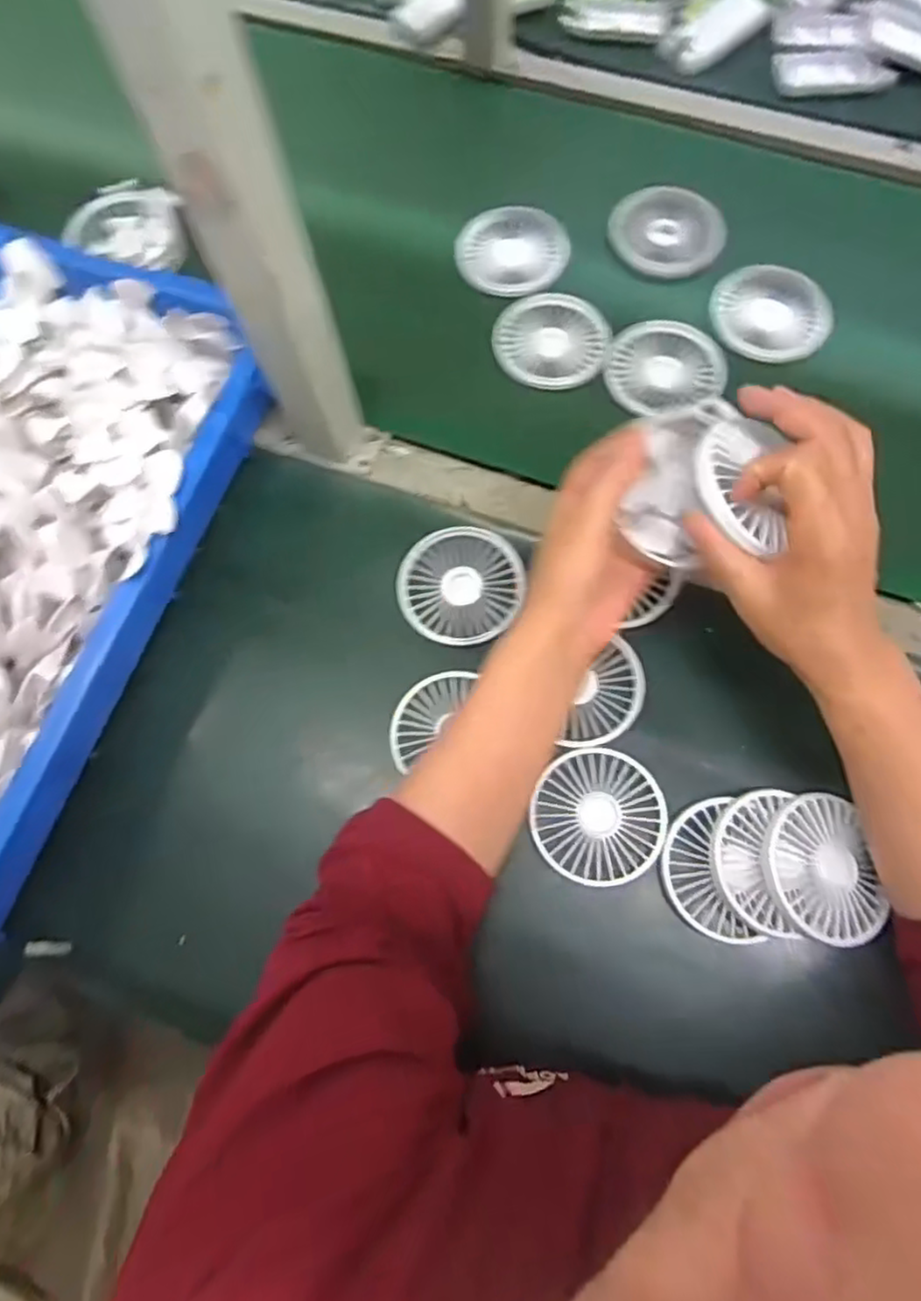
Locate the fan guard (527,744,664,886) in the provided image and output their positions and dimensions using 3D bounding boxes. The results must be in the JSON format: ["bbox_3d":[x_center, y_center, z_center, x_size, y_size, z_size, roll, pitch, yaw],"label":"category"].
[{"bbox_3d":[0.093,0.109,0.458,0.082,0.005,0.084,-1,72,2],"label":"fan guard"}]

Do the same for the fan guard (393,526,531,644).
[{"bbox_3d":[0.001,-0.048,0.511,0.090,0.010,0.085,-1,72,2],"label":"fan guard"}]

